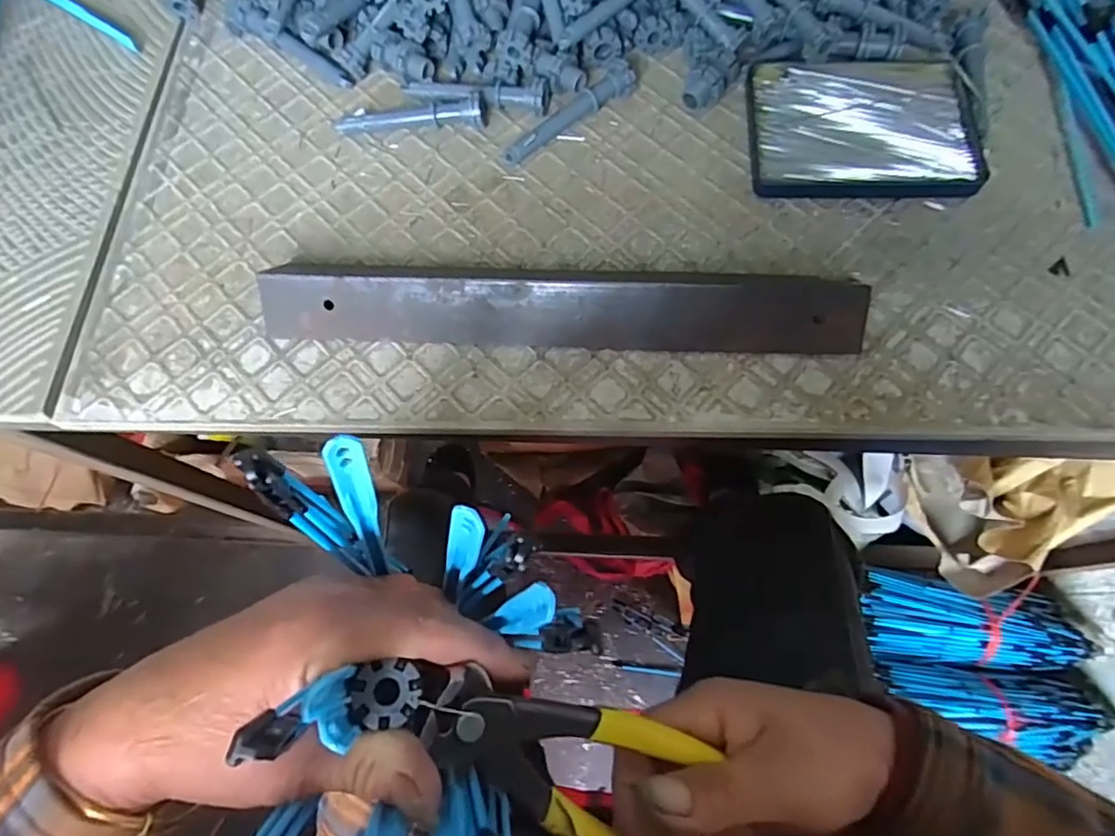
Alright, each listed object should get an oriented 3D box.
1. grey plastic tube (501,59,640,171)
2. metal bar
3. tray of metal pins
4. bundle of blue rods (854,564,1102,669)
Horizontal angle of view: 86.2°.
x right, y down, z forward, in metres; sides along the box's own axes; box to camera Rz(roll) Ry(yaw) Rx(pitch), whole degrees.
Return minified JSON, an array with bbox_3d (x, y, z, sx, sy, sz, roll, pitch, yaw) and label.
[{"bbox_3d":[0.006,-0.187,0.364,0.093,0.018,0.013,-35,74,-10],"label":"grey plastic tube"},{"bbox_3d":[0.000,-0.065,0.319,0.309,0.027,0.050,3,71,2],"label":"metal bar"},{"bbox_3d":[0.182,-0.176,0.359,0.128,0.010,0.096,3,71,2],"label":"tray of metal pins"},{"bbox_3d":[0.562,0.279,0.823,0.292,0.076,0.118,4,71,3],"label":"bundle of blue rods"}]

